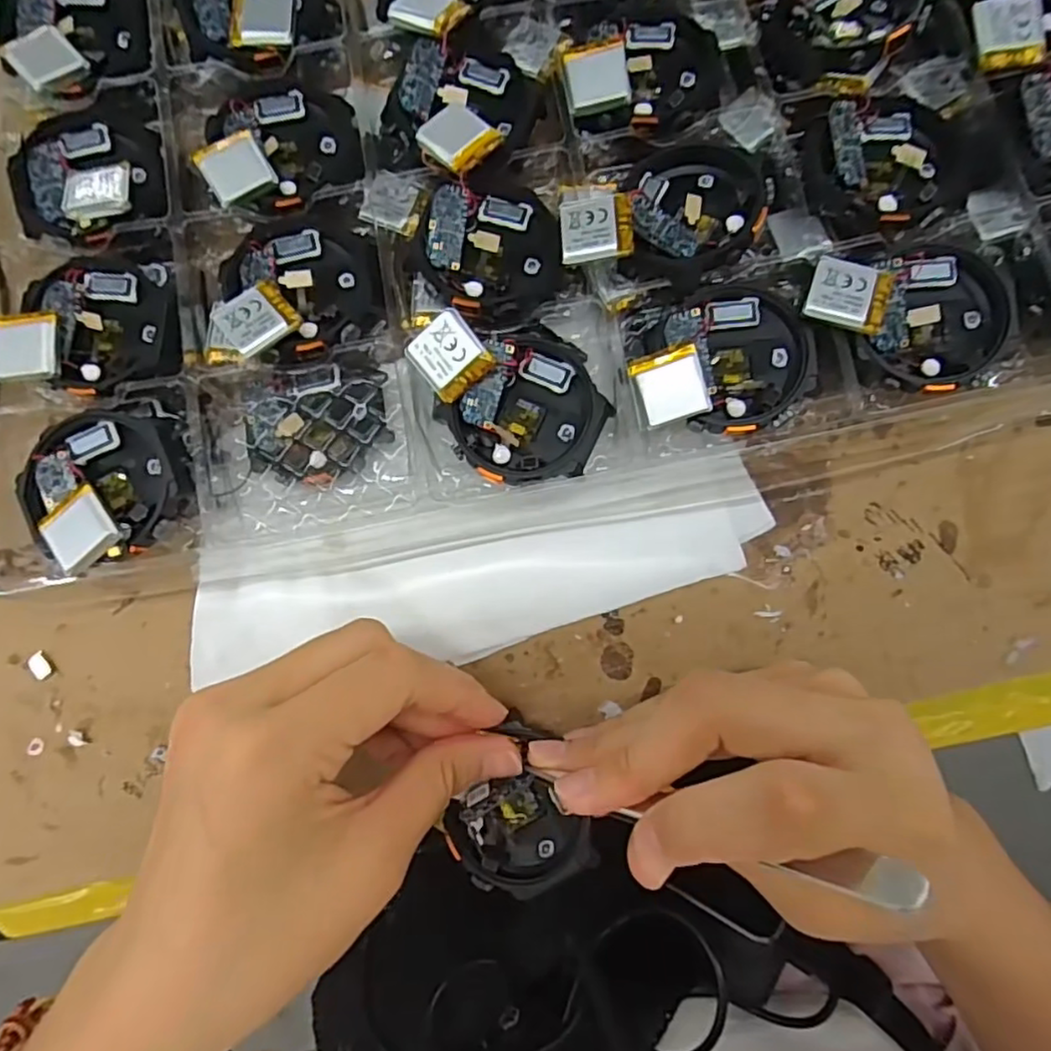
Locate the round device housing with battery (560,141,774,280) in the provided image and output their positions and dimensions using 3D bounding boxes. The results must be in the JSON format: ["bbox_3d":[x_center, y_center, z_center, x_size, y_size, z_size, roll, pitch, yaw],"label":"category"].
[{"bbox_3d":[0.045,-0.105,0.220,0.069,0.014,0.051,-21,80,-1],"label":"round device housing with battery"}]

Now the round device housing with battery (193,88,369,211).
[{"bbox_3d":[-0.087,-0.138,0.237,0.054,0.017,0.048,-10,80,1],"label":"round device housing with battery"}]

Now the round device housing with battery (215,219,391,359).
[{"bbox_3d":[-0.078,-0.084,0.230,0.053,0.022,0.051,0,80,2],"label":"round device housing with battery"}]

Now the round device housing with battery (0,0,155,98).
[{"bbox_3d":[-0.168,-0.185,0.243,0.047,0.009,0.048,0,80,2],"label":"round device housing with battery"}]

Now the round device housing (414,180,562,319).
[{"bbox_3d":[-0.012,-0.097,0.229,0.048,0.011,0.051,0,80,2],"label":"round device housing"}]

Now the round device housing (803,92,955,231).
[{"bbox_3d":[0.120,-0.125,0.224,0.046,0.012,0.053,6,81,3],"label":"round device housing"}]

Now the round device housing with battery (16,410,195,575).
[{"bbox_3d":[-0.136,-0.014,0.217,0.050,0.016,0.049,0,72,1],"label":"round device housing with battery"}]

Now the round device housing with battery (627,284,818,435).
[{"bbox_3d":[0.064,-0.054,0.211,0.056,0.009,0.048,-5,80,2],"label":"round device housing with battery"}]

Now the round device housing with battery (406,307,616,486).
[{"bbox_3d":[-0.003,-0.042,0.212,0.050,0.014,0.059,-25,80,-2],"label":"round device housing with battery"}]

